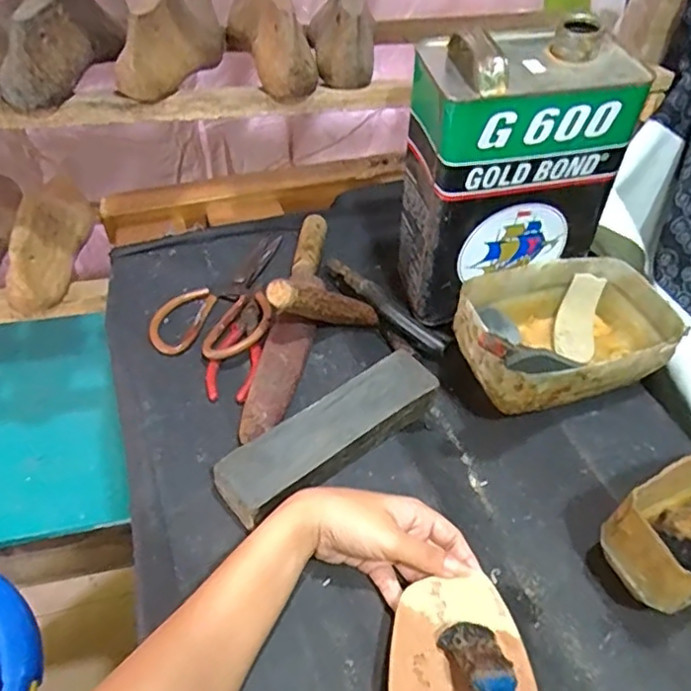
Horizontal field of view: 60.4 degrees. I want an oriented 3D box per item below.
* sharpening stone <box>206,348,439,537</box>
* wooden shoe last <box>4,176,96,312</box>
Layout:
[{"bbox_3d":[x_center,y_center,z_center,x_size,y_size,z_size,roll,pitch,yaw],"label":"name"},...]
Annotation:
[{"bbox_3d":[-0.011,0.071,0.478,0.196,0.040,0.055,-28,54,-29],"label":"sharpening stone"},{"bbox_3d":[-0.329,-0.139,0.664,0.059,0.073,0.224,-1,48,-5],"label":"wooden shoe last"}]

